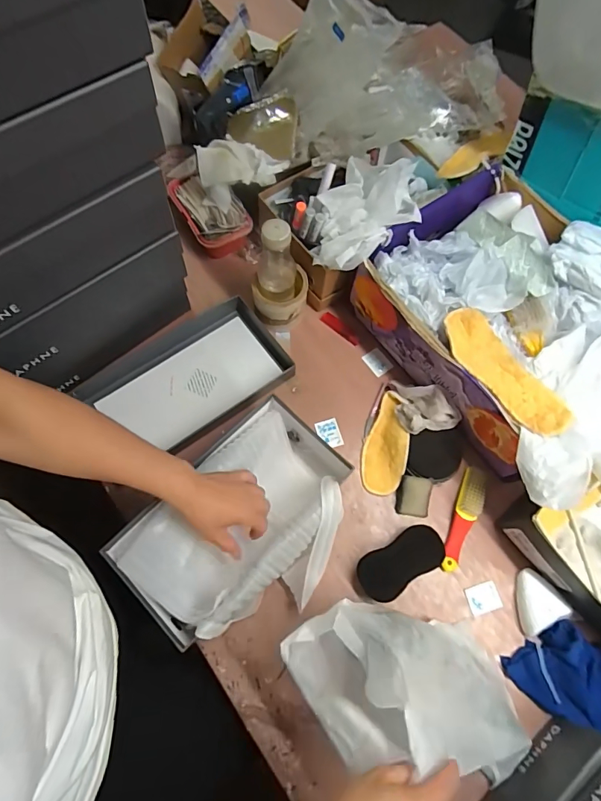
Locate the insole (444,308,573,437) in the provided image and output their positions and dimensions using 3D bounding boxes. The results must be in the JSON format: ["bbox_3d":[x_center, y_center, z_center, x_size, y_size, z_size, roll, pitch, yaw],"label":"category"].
[{"bbox_3d":[0.263,-0.037,0.563,0.075,0.017,0.197,-28,71,-5],"label":"insole"}]

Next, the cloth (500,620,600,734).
[{"bbox_3d":[0.359,0.359,0.565,0.162,0.042,0.112,25,71,6],"label":"cloth"}]

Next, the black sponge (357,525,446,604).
[{"bbox_3d":[0.141,0.227,0.602,0.126,0.028,0.060,-31,75,-13],"label":"black sponge"}]

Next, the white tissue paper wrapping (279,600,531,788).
[{"bbox_3d":[0.140,0.333,0.488,0.326,0.136,0.145,28,68,-24],"label":"white tissue paper wrapping"}]

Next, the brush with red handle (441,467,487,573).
[{"bbox_3d":[0.243,0.174,0.627,0.037,0.021,0.153,22,71,5],"label":"brush with red handle"}]

